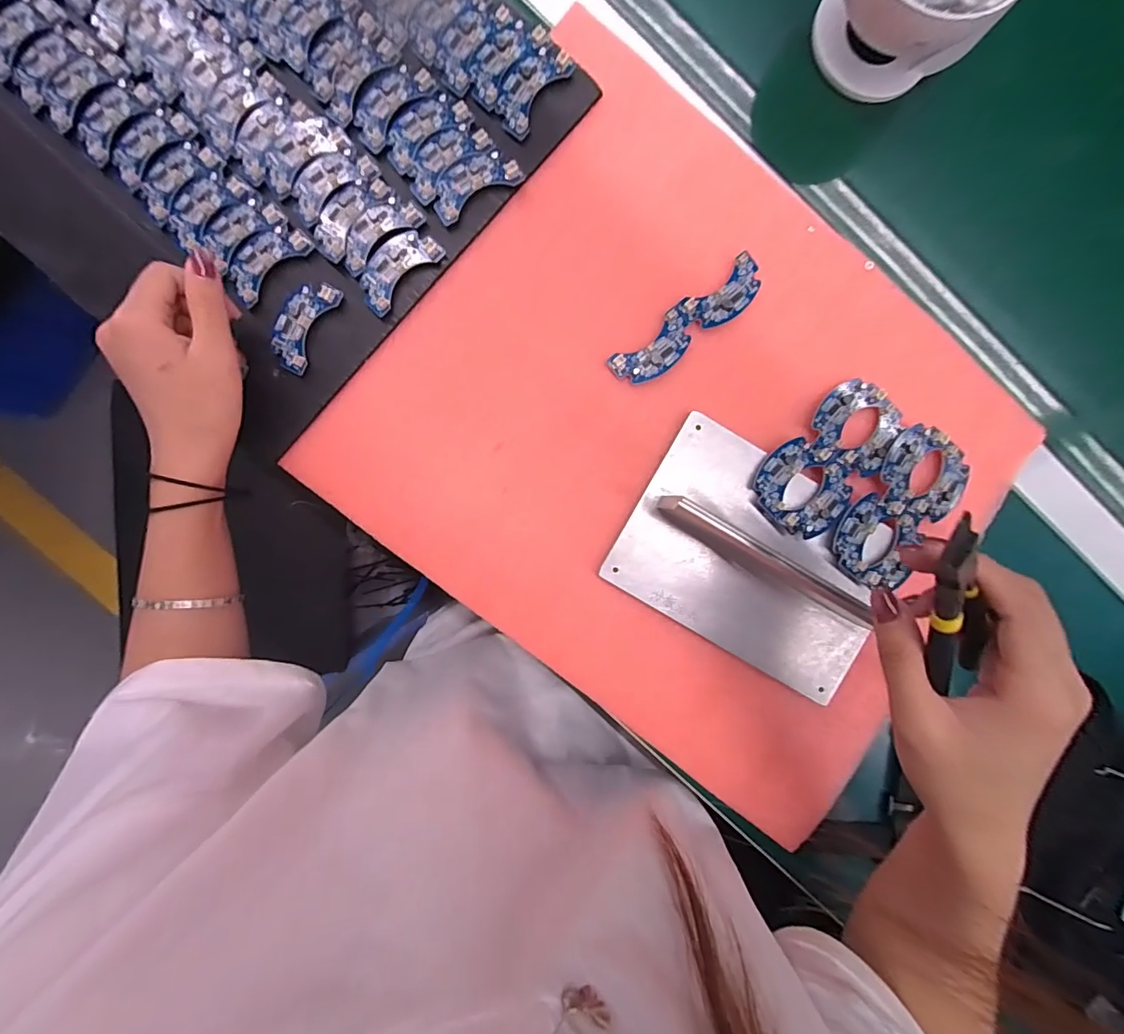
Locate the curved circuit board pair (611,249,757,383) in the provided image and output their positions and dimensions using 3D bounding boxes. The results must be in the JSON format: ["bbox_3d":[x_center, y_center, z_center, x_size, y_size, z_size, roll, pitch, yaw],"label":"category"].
[{"bbox_3d":[0.093,-0.141,0.347,0.127,0.007,0.033,-38,93,-1],"label":"curved circuit board pair"}]

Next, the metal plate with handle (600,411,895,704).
[{"bbox_3d":[0.147,0.032,0.350,0.197,0.020,0.141,31,90,-3],"label":"metal plate with handle"}]

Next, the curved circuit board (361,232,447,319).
[{"bbox_3d":[-0.117,-0.176,0.334,0.064,0.008,0.033,-43,93,-1],"label":"curved circuit board"}]

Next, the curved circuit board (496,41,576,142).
[{"bbox_3d":[-0.023,-0.302,0.330,0.034,0.006,0.064,36,90,-3],"label":"curved circuit board"}]

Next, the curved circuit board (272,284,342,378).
[{"bbox_3d":[-0.184,-0.137,0.334,0.032,0.007,0.066,28,90,-3],"label":"curved circuit board"}]

